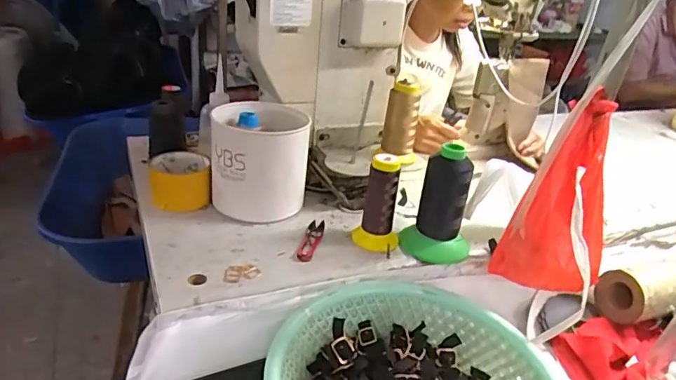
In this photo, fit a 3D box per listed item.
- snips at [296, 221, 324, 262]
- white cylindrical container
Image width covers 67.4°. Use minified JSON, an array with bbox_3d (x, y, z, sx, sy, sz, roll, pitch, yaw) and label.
[{"bbox_3d":[-0.033,0.061,0.629,0.020,0.009,0.097,9,28,5],"label":"snips"},{"bbox_3d":[-0.115,-0.048,0.712,0.120,0.123,0.146,-1,29,-15],"label":"white cylindrical container"}]

